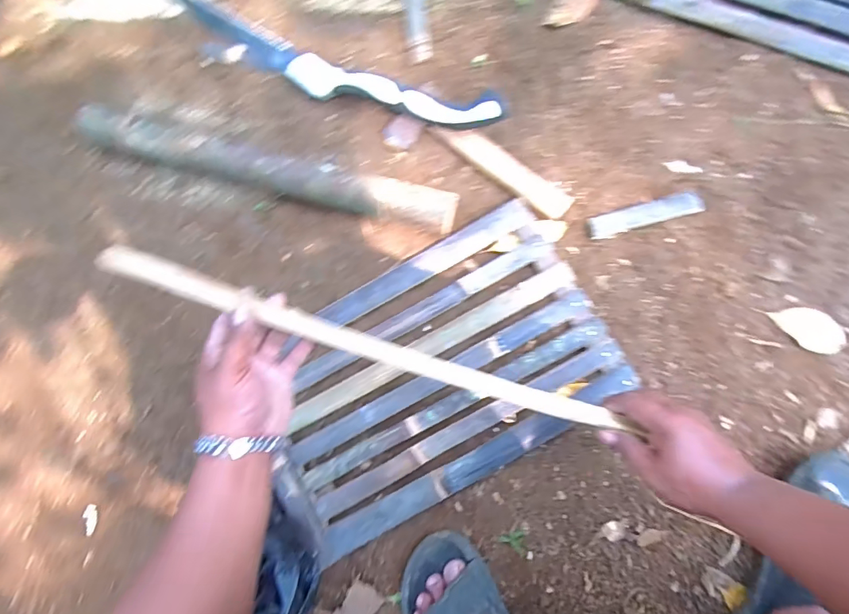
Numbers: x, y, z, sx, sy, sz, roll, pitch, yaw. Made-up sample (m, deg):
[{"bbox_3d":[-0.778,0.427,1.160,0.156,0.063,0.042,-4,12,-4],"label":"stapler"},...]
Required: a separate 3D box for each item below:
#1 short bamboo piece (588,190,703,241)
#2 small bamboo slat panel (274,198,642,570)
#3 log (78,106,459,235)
[{"bbox_3d":[0.296,-0.124,0.610,0.145,0.013,0.032,-16,81,4],"label":"short bamboo piece"},{"bbox_3d":[0.009,0.086,0.600,0.448,0.040,0.294,-31,81,2],"label":"small bamboo slat panel"},{"bbox_3d":[-0.233,-0.203,0.649,0.570,0.070,0.070,16,85,8],"label":"log"}]

